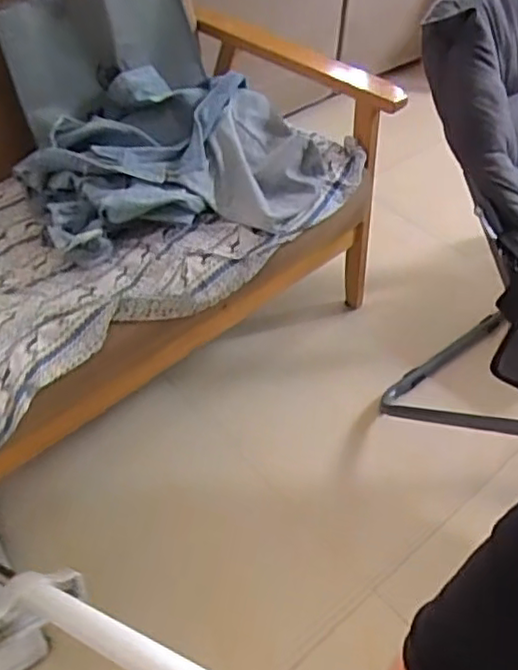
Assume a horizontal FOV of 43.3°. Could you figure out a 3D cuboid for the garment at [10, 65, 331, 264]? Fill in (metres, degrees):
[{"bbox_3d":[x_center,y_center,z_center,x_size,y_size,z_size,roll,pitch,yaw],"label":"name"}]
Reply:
[{"bbox_3d":[-0.149,-0.306,1.106,0.495,0.122,0.344,-12,49,-13],"label":"garment"}]

